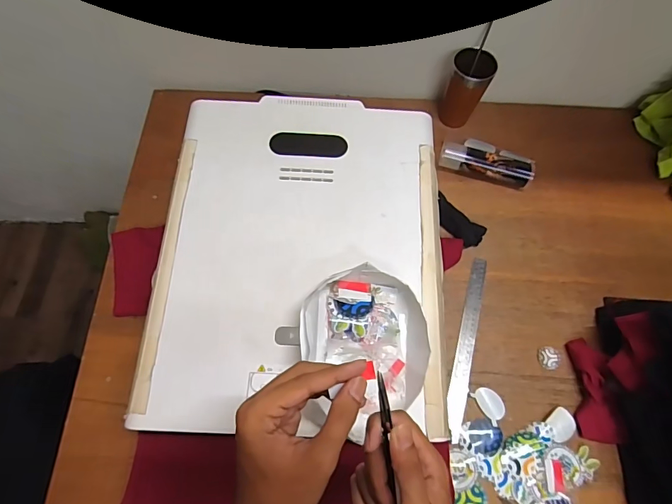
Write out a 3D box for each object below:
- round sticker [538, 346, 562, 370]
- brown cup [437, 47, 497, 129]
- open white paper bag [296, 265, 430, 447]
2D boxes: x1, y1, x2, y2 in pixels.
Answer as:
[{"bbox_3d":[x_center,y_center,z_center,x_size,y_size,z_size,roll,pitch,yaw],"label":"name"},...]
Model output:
[{"bbox_3d":[0.370,0.183,0.704,0.037,0.004,0.040,1,66,-2],"label":"round sticker"},{"bbox_3d":[0.260,-0.321,0.831,0.077,0.149,0.086,23,67,7],"label":"brown cup"},{"bbox_3d":[0.039,0.112,0.510,0.156,0.050,0.178,-13,68,-8],"label":"open white paper bag"}]

